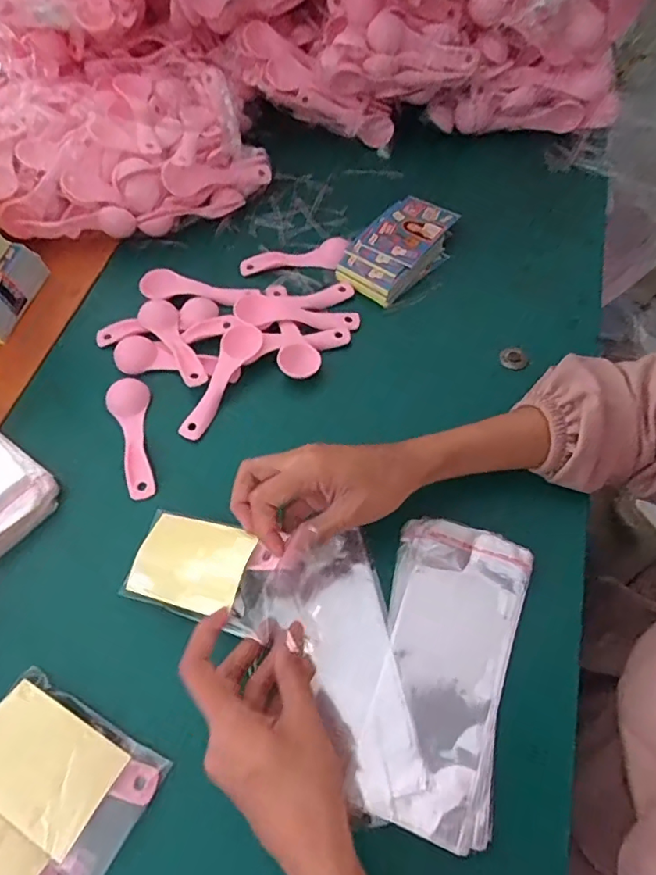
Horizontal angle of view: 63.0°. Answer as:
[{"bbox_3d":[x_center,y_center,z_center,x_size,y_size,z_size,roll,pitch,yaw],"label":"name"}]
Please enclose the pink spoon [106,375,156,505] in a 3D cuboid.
[{"bbox_3d":[-0.159,-0.002,0.445,0.033,0.013,0.109,-18,62,-8],"label":"pink spoon"}]

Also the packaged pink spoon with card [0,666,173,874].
[{"bbox_3d":[-0.166,0.207,0.336,0.116,0.023,0.067,26,65,14],"label":"packaged pink spoon with card"}]

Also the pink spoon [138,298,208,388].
[{"bbox_3d":[-0.141,-0.088,0.484,0.033,0.012,0.112,-27,64,-13],"label":"pink spoon"}]

